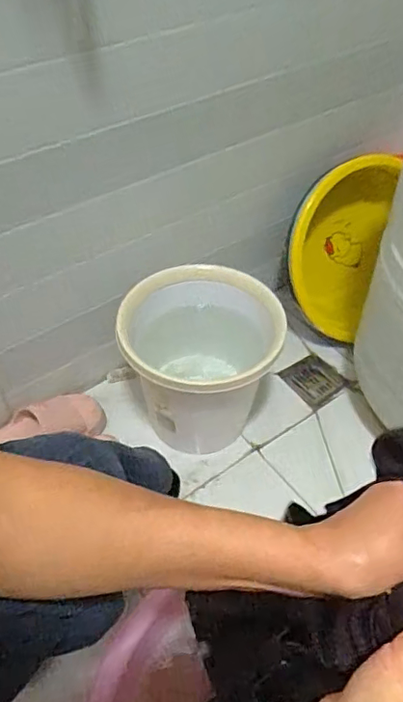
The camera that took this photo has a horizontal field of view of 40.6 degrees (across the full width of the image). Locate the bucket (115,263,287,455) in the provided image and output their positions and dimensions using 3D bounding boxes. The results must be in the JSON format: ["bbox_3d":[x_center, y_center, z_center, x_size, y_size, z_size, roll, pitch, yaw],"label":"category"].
[{"bbox_3d":[0.001,0.026,0.919,0.235,0.251,0.237,0,48,0],"label":"bucket"}]

